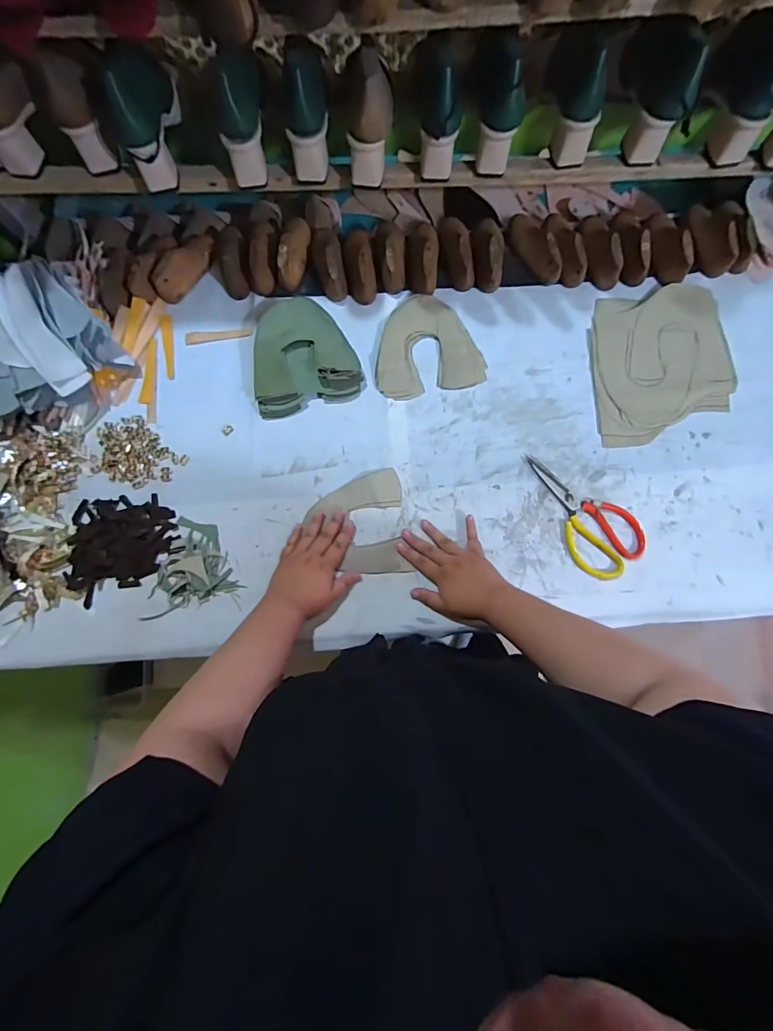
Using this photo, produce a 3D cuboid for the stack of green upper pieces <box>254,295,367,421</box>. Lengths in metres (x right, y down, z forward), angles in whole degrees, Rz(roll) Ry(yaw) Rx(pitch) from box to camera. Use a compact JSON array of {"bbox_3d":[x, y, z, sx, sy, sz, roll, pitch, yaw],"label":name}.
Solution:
[{"bbox_3d":[-0.136,-0.261,0.692,0.171,0.045,0.176,-14,78,-2],"label":"stack of green upper pieces"}]

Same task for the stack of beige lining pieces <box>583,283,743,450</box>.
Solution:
[{"bbox_3d":[0.444,-0.249,0.695,0.221,0.011,0.269,-2,78,1],"label":"stack of beige lining pieces"}]

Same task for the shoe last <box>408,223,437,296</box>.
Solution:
[{"bbox_3d":[0.062,-0.444,0.725,0.054,0.053,0.132,-2,78,1],"label":"shoe last"}]

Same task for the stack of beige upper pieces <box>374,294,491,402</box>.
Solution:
[{"bbox_3d":[0.062,-0.286,0.712,0.172,0.018,0.175,-11,78,-1],"label":"stack of beige upper pieces"}]

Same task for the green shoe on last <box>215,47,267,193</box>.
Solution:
[{"bbox_3d":[-0.205,-0.564,0.610,0.057,0.142,0.083,-2,58,-8],"label":"green shoe on last"}]

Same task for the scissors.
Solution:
[{"bbox_3d":[0.303,-0.012,0.649,0.109,0.010,0.213,-24,79,-4],"label":"scissors"}]

